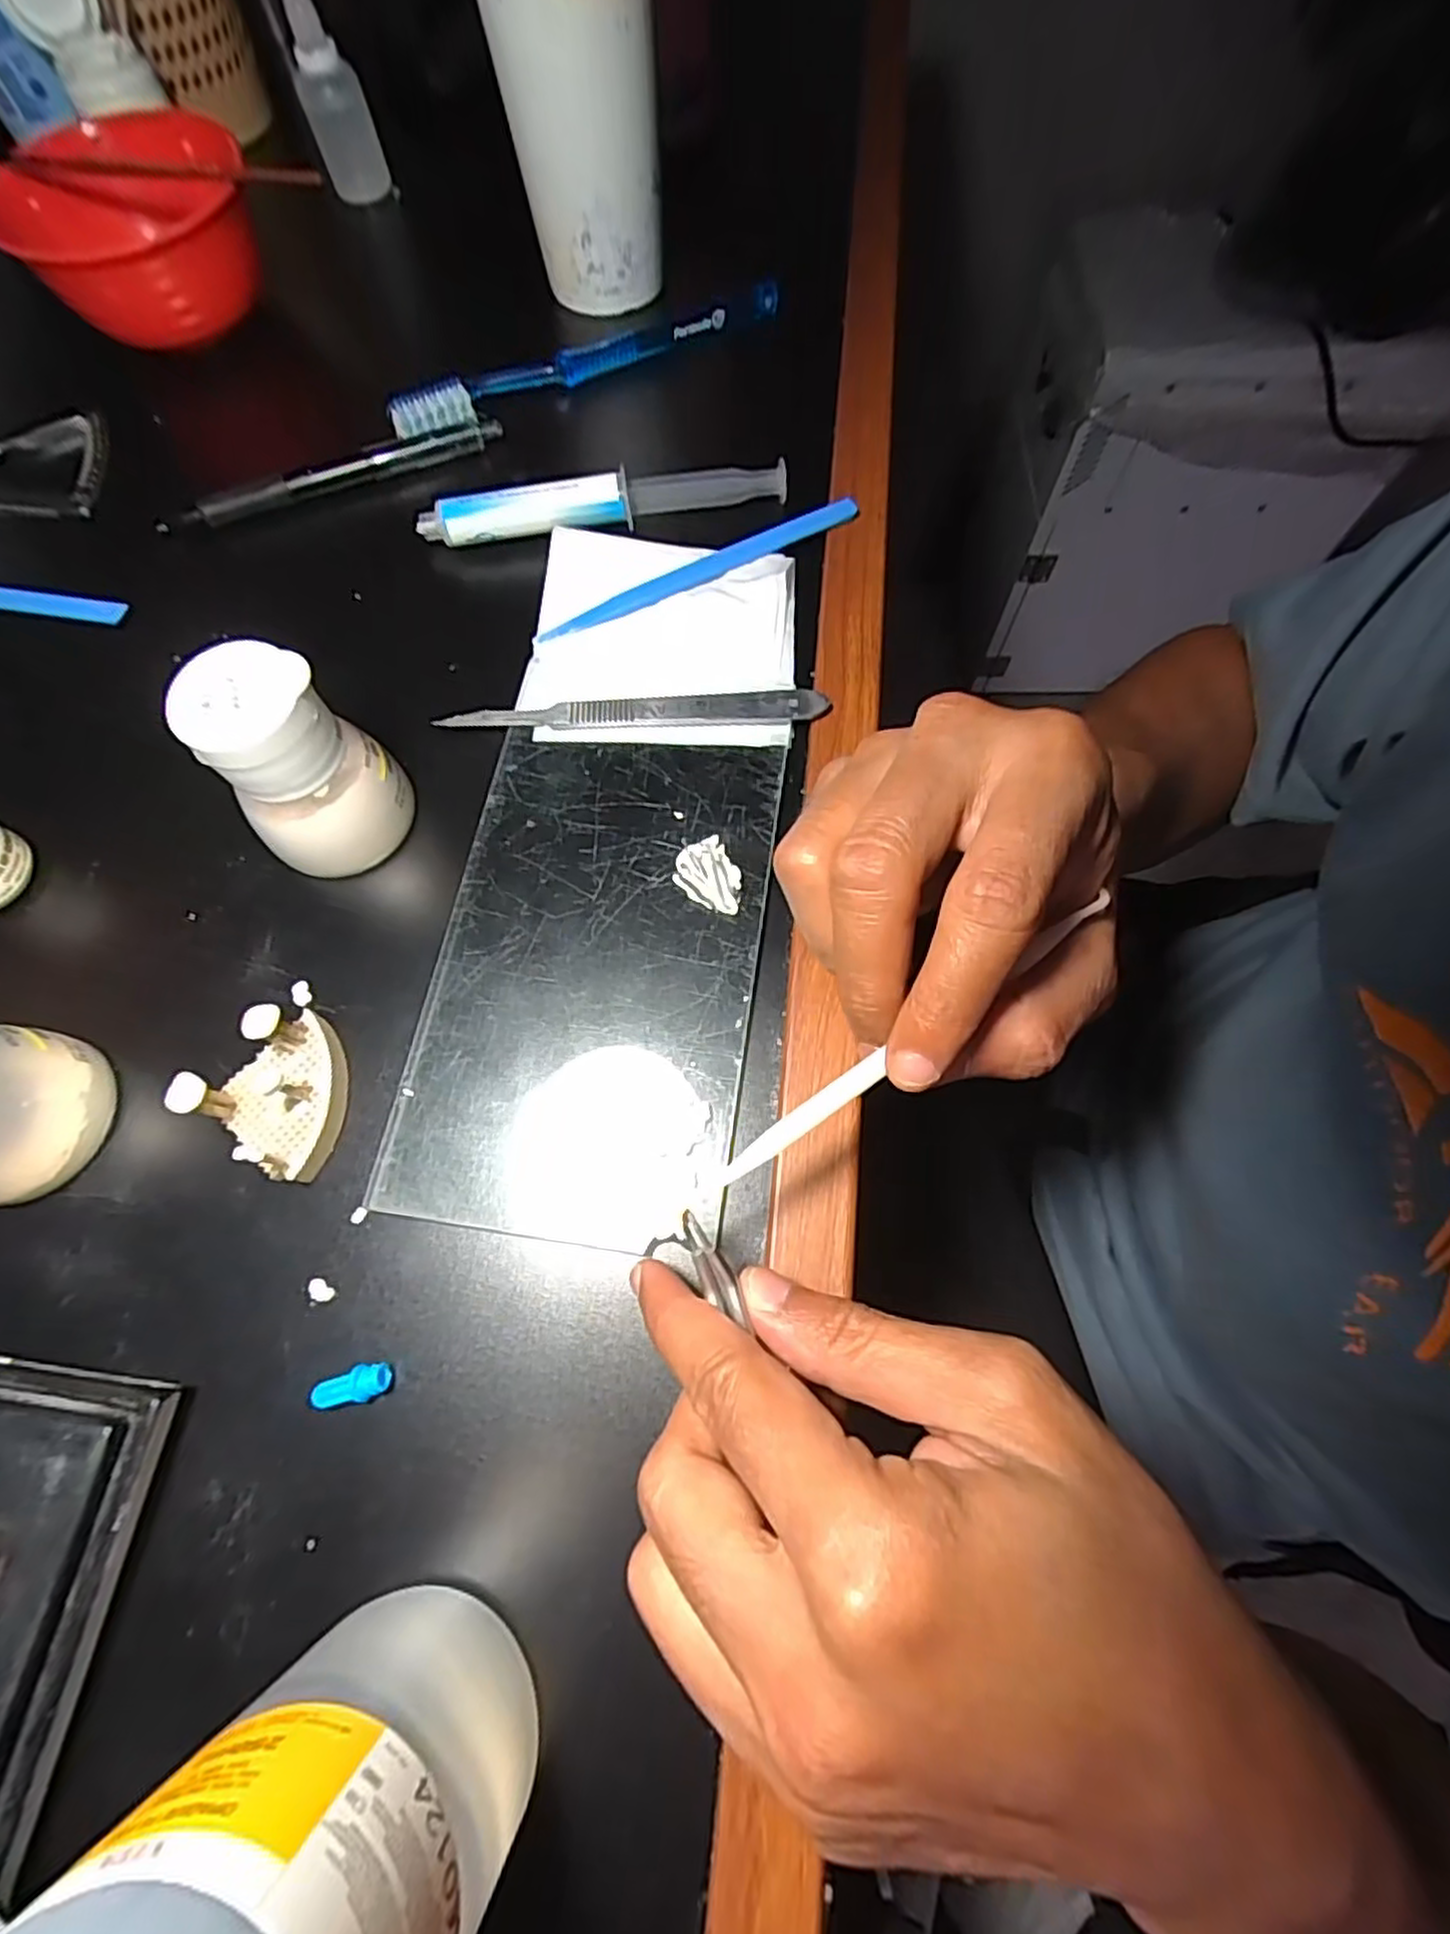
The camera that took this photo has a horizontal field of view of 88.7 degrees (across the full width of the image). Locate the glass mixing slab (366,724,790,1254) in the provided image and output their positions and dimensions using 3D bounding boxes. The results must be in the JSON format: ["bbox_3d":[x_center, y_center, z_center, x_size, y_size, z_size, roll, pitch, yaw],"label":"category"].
[{"bbox_3d":[-0.041,-0.002,0.238,0.100,0.005,0.166,7,70,4],"label":"glass mixing slab"}]

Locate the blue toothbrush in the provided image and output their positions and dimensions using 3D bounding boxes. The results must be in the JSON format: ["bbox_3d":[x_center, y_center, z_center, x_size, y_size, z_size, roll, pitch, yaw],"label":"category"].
[{"bbox_3d":[-0.061,-0.280,0.340,0.188,0.016,0.019,-27,71,-8],"label":"blue toothbrush"}]

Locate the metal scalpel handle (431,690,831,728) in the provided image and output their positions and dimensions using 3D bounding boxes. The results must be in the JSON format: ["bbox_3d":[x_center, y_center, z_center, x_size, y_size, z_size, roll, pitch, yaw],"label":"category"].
[{"bbox_3d":[-0.032,-0.092,0.267,0.135,0.006,0.012,-1,69,1],"label":"metal scalpel handle"}]

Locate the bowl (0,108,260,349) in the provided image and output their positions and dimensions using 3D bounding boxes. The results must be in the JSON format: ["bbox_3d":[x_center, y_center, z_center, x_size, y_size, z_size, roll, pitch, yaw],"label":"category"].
[{"bbox_3d":[-0.261,-0.333,0.336,0.102,0.050,0.085,-19,70,-6],"label":"bowl"}]

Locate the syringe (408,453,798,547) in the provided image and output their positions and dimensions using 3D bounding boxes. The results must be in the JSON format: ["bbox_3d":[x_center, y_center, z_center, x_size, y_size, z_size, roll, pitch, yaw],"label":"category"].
[{"bbox_3d":[-0.048,-0.186,0.297,0.146,0.016,0.014,-8,69,-1],"label":"syringe"}]

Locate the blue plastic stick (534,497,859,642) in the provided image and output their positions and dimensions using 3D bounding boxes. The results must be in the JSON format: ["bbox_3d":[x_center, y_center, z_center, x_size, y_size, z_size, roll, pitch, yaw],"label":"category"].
[{"bbox_3d":[-0.009,-0.156,0.291,0.135,0.008,0.009,-25,71,-8],"label":"blue plastic stick"}]

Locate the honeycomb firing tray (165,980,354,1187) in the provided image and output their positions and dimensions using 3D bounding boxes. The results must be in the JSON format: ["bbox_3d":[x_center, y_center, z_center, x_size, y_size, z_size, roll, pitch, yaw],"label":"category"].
[{"bbox_3d":[-0.129,0.031,0.216,0.035,0.029,0.051,17,71,8],"label":"honeycomb firing tray"}]

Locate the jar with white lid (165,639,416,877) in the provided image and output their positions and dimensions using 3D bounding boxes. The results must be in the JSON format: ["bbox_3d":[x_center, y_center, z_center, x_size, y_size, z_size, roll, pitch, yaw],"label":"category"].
[{"bbox_3d":[-0.131,-0.065,0.232,0.045,0.063,0.046,-21,70,-6],"label":"jar with white lid"}]

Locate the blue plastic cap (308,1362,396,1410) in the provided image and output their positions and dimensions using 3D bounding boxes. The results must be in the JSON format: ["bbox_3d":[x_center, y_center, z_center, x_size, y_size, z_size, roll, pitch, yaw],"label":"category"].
[{"bbox_3d":[-0.099,0.111,0.197,0.020,0.007,0.008,-18,70,-5],"label":"blue plastic cap"}]

